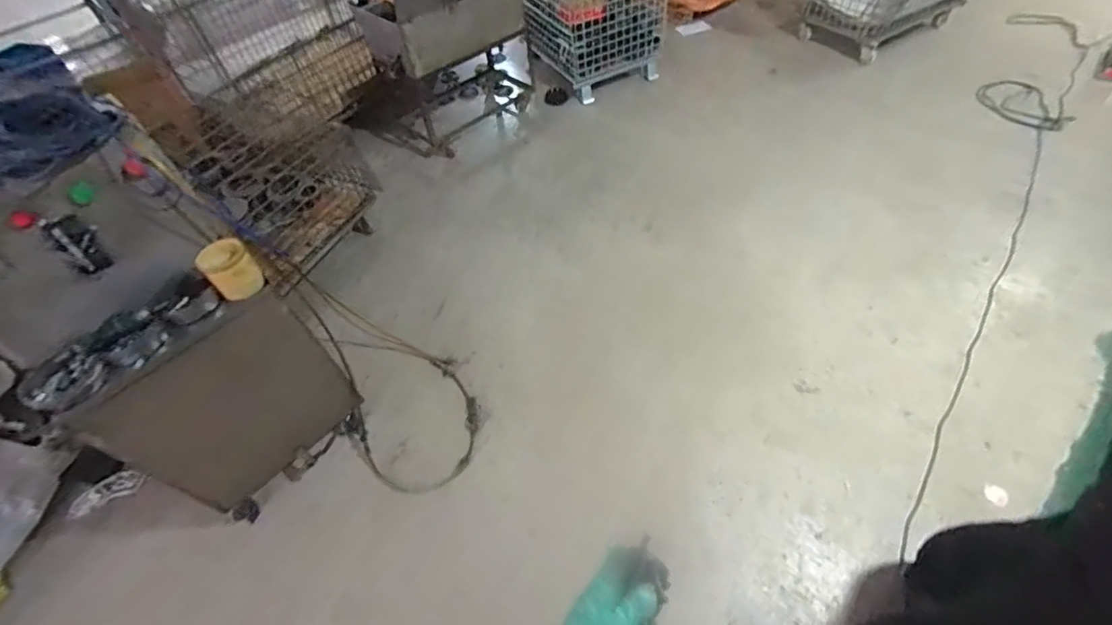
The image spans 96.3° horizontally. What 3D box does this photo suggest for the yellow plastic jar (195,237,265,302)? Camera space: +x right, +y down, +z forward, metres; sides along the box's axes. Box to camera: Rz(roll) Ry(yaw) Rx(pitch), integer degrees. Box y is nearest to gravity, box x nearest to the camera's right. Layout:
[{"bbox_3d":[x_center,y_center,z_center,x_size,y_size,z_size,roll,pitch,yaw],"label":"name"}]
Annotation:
[{"bbox_3d":[-0.766,-0.109,1.172,0.100,0.120,0.094,-3,52,4],"label":"yellow plastic jar"}]

